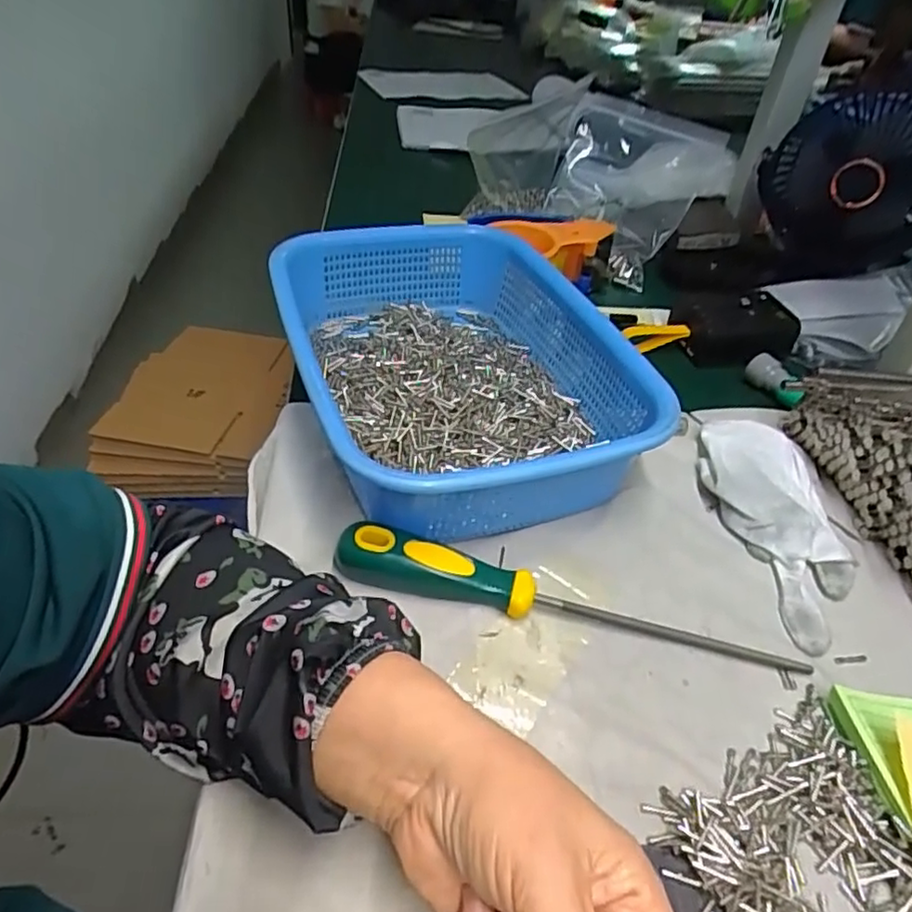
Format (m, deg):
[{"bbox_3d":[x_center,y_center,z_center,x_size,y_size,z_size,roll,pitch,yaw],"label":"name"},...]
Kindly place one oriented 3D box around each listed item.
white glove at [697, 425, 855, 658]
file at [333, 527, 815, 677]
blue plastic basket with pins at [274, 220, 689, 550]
[{"bbox_3d":[0.206,0.037,0.402,0.077,0.017,0.166,-4,43,-8],"label":"white glove"},{"bbox_3d":[0.057,0.074,0.338,0.245,0.030,0.026,10,43,7],"label":"file"},{"bbox_3d":[0.001,-0.063,0.451,0.216,0.077,0.287,-13,45,-18],"label":"blue plastic basket with pins"}]

